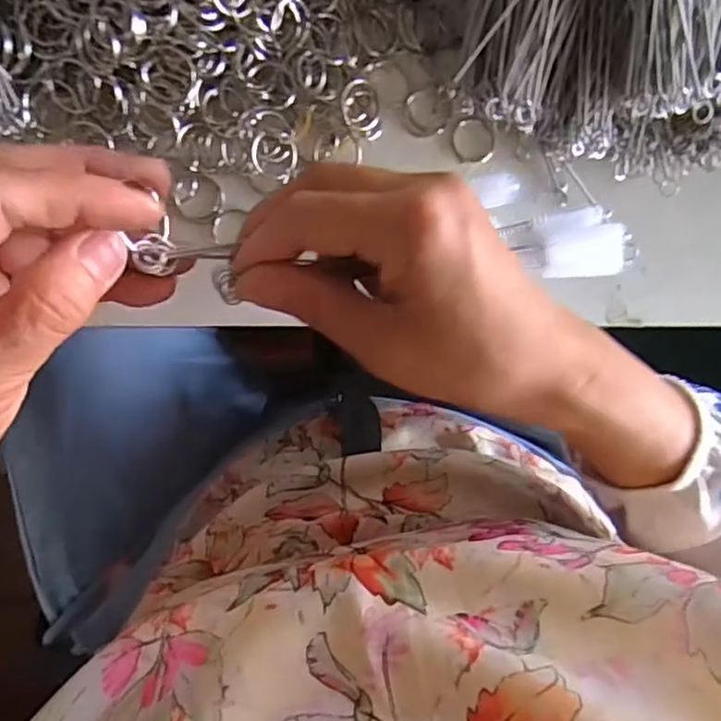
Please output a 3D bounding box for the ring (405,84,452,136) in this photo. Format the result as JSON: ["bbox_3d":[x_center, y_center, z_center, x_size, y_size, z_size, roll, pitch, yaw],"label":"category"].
[{"bbox_3d":[0.037,-0.137,0.342,0.025,0.007,0.026,0,91,-9],"label":"ring"}]

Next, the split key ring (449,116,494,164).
[{"bbox_3d":[0.062,-0.121,0.345,0.025,0.004,0.024,-6,110,-8],"label":"split key ring"}]

